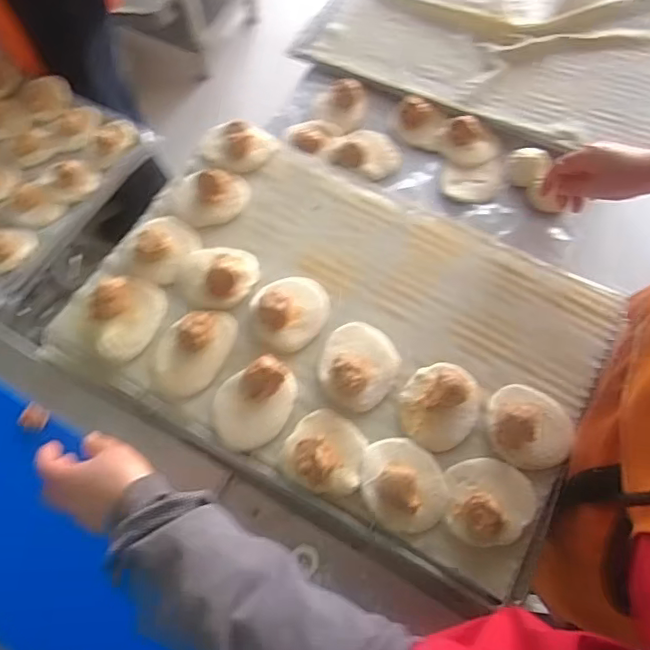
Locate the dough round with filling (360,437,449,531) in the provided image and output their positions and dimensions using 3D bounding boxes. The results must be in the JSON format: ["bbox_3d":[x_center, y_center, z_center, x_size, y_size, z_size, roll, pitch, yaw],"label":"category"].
[{"bbox_3d":[0.084,0.164,0.592,0.087,0.031,0.095,0,65,0],"label":"dough round with filling"}]

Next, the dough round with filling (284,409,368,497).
[{"bbox_3d":[0.001,0.134,0.610,0.085,0.036,0.086,0,65,0],"label":"dough round with filling"}]

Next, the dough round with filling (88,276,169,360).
[{"bbox_3d":[-0.237,-0.014,0.682,0.095,0.028,0.089,0,65,0],"label":"dough round with filling"}]

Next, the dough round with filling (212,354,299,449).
[{"bbox_3d":[-0.077,0.086,0.628,0.101,0.030,0.073,-40,71,-17],"label":"dough round with filling"}]

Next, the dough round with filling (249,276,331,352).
[{"bbox_3d":[-0.043,-0.023,0.681,0.089,0.044,0.096,0,65,0],"label":"dough round with filling"}]

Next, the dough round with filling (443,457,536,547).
[{"bbox_3d":[0.176,0.180,0.585,0.092,0.038,0.086,0,65,0],"label":"dough round with filling"}]

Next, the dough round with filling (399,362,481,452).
[{"bbox_3d":[0.133,0.083,0.633,0.087,0.045,0.103,40,71,17],"label":"dough round with filling"}]

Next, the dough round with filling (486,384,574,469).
[{"bbox_3d":[0.228,0.108,0.617,0.092,0.043,0.091,0,65,0],"label":"dough round with filling"}]

